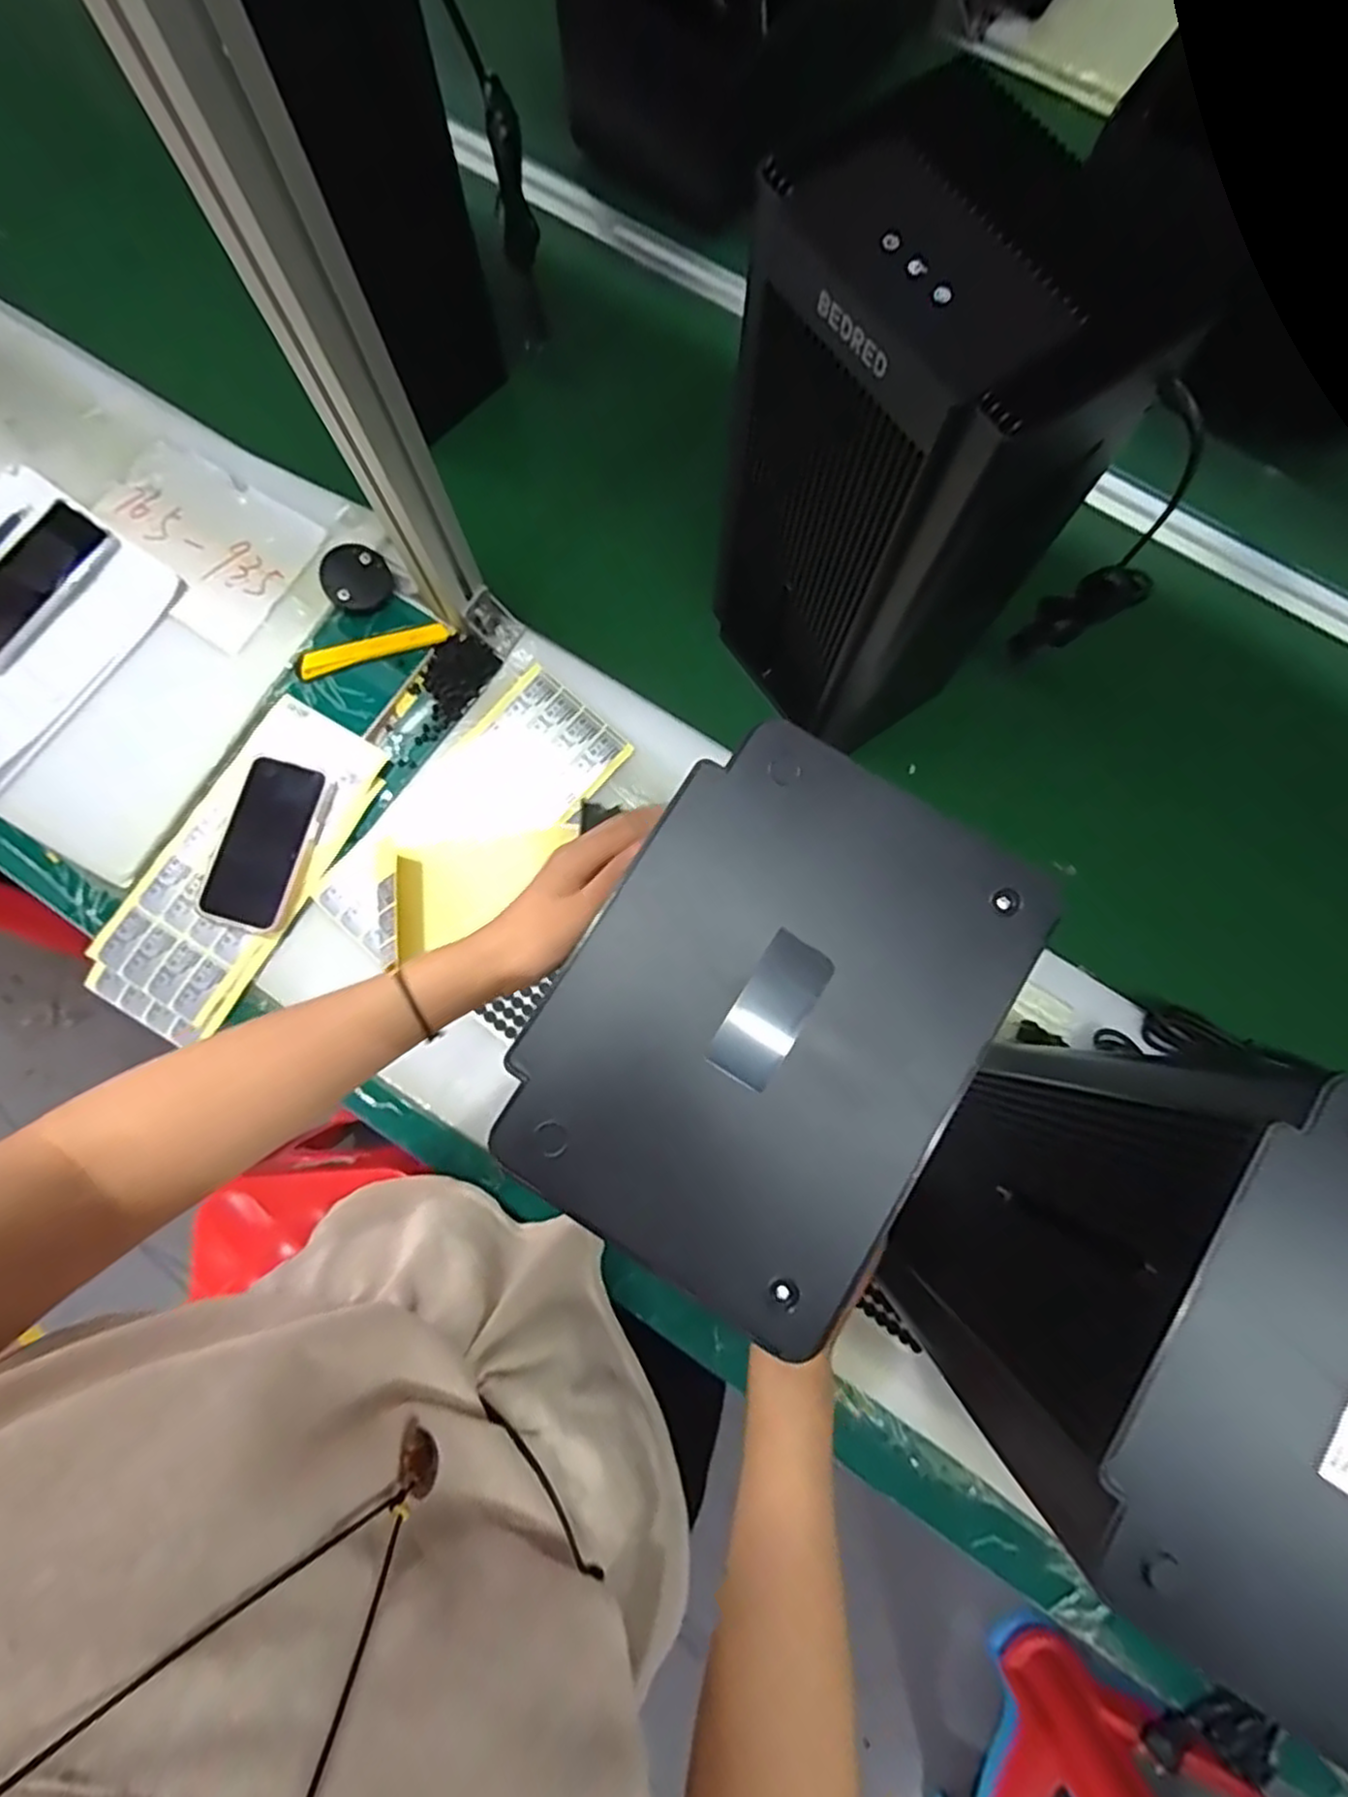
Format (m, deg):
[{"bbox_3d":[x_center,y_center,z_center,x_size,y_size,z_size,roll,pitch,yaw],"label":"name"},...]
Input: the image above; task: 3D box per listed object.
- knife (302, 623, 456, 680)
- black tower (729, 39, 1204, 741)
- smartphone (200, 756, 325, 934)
[{"bbox_3d":[-0.270,-0.227,0.656,0.140,0.014,0.022,-16,79,-3],"label":"knife"},{"bbox_3d":[0.140,-0.258,0.499,0.142,0.348,0.176,-29,80,-6],"label":"black tower"},{"bbox_3d":[-0.352,-0.047,0.624,0.074,0.008,0.146,18,79,3],"label":"smartphone"}]

